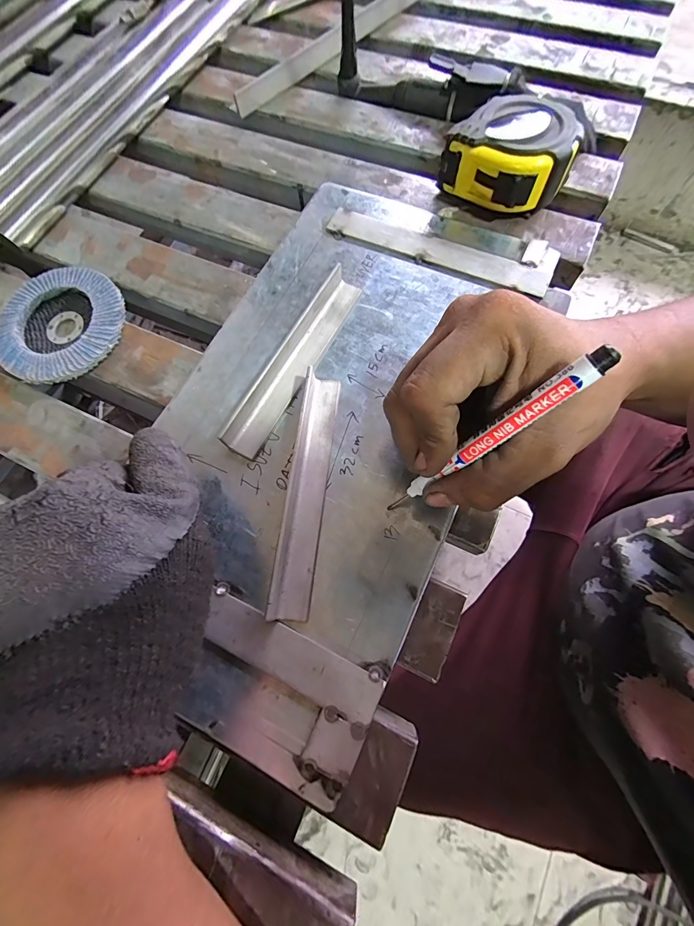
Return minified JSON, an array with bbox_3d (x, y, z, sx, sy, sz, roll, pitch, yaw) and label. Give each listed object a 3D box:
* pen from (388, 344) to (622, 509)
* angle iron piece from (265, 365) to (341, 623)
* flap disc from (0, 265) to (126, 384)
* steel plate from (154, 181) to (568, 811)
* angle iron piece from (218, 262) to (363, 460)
[{"bbox_3d":[0.063,-0.006,0.182,0.010,0.122,0.010,-8,64,-47],"label":"pen"},{"bbox_3d":[-0.025,0.012,0.220,0.025,0.018,0.151,6,72,4],"label":"angle iron piece"},{"bbox_3d":[-0.212,-0.101,0.273,0.095,0.014,0.089,-1,71,2],"label":"flap disc"},{"bbox_3d":[-0.012,-0.036,0.243,0.203,0.007,0.367,26,75,11],"label":"steel plate"},{"bbox_3d":[-0.034,-0.072,0.249,0.024,0.019,0.148,28,75,11],"label":"angle iron piece"}]

